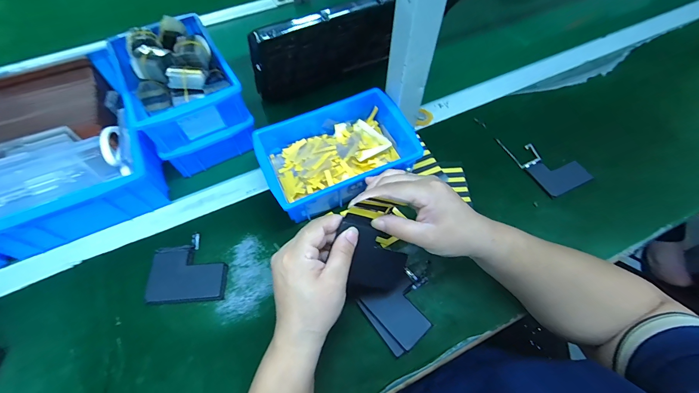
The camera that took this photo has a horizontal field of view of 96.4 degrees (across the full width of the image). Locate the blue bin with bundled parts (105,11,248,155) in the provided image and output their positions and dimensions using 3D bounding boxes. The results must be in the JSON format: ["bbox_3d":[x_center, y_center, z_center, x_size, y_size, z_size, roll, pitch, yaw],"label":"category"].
[{"bbox_3d":[-0.238,-0.167,0.430,0.128,0.071,0.179,-28,63,-15],"label":"blue bin with bundled parts"}]

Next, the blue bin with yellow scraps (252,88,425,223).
[{"bbox_3d":[-0.020,-0.061,0.440,0.197,0.070,0.141,-19,61,-11],"label":"blue bin with yellow scraps"}]

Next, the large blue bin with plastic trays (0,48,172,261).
[{"bbox_3d":[-0.395,-0.081,0.452,0.207,0.080,0.289,-23,61,-13],"label":"large blue bin with plastic trays"}]

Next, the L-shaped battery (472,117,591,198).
[{"bbox_3d":[0.284,-0.075,0.483,0.079,0.010,0.163,-25,62,-14],"label":"L-shaped battery"}]

